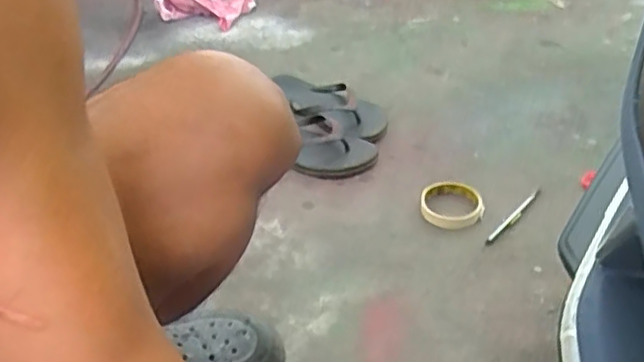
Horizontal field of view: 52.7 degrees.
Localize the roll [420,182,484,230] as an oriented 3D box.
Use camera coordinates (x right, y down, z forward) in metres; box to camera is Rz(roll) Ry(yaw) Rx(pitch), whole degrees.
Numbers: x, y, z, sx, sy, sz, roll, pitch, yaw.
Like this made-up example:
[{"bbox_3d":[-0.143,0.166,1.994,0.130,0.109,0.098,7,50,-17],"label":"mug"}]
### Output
[{"bbox_3d":[0.186,0.033,0.933,0.087,0.016,0.087,3,38,9],"label":"roll"}]

